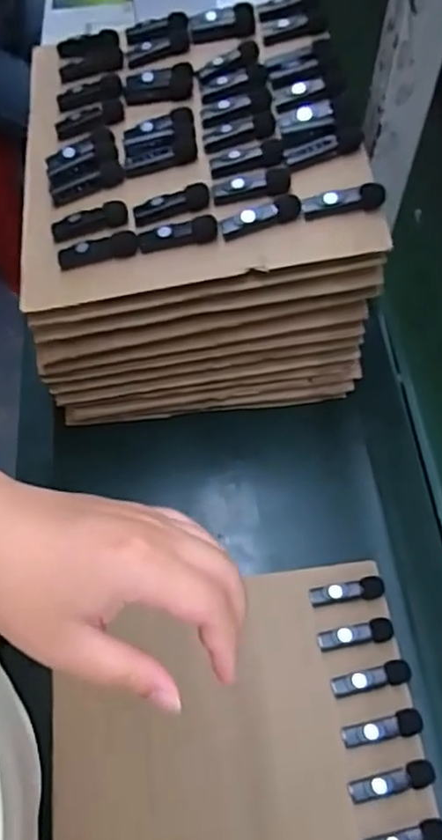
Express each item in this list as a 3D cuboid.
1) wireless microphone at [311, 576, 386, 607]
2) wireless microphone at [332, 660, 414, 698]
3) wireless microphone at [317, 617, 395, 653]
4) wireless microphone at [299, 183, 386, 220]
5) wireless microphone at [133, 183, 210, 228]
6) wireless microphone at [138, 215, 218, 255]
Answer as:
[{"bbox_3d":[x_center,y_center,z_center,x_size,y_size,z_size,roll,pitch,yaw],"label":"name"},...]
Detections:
[{"bbox_3d":[0.112,0.153,0.586,0.065,0.011,0.019,-5,61,-3],"label":"wireless microphone"},{"bbox_3d":[0.126,0.217,0.549,0.066,0.010,0.018,-12,62,-7],"label":"wireless microphone"},{"bbox_3d":[0.116,0.185,0.567,0.064,0.010,0.019,-8,61,-5],"label":"wireless microphone"},{"bbox_3d":[0.096,-0.173,0.521,0.064,0.019,0.018,-10,21,4],"label":"wireless microphone"},{"bbox_3d":[-0.041,-0.175,0.540,0.064,0.012,0.018,-16,61,5],"label":"wireless microphone"},{"bbox_3d":[-0.034,-0.147,0.525,0.062,0.023,0.015,-6,61,-4],"label":"wireless microphone"}]

